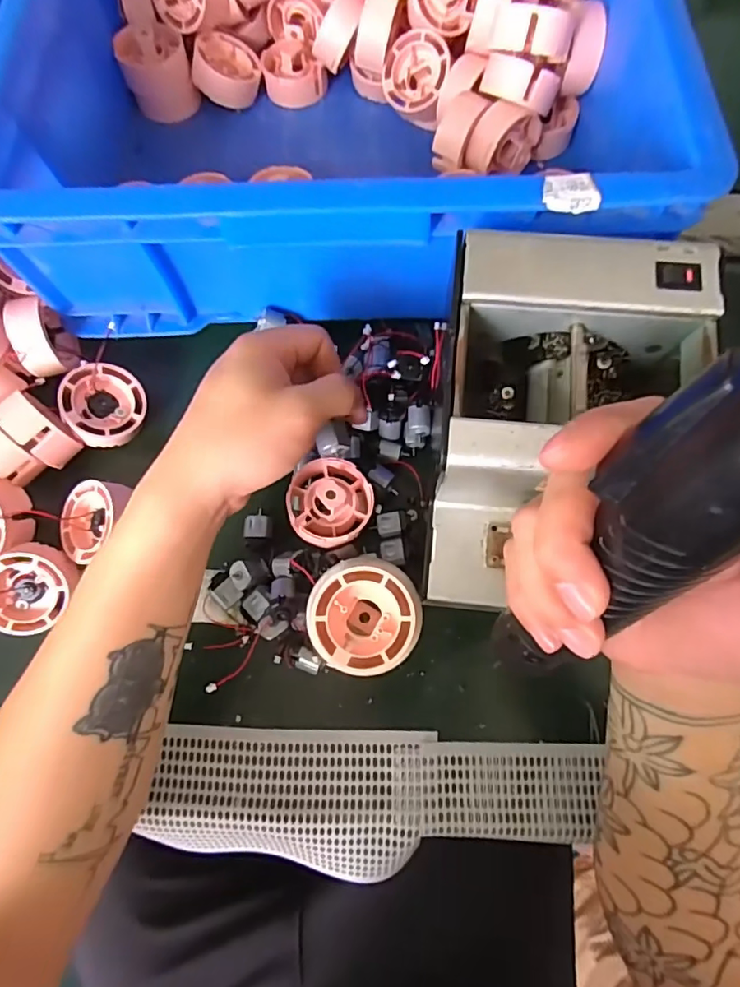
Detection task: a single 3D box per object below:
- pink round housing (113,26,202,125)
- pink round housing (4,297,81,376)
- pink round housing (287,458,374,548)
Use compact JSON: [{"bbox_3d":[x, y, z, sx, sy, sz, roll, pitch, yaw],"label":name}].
[{"bbox_3d":[-0.176,-0.350,0.450,0.054,0.049,0.048,-23,74,-5],"label":"pink round housing"},{"bbox_3d":[-0.227,-0.105,0.378,0.025,0.045,0.049,-21,73,-5],"label":"pink round housing"},{"bbox_3d":[-0.025,0.005,0.349,0.053,0.027,0.058,0,73,1],"label":"pink round housing"}]

